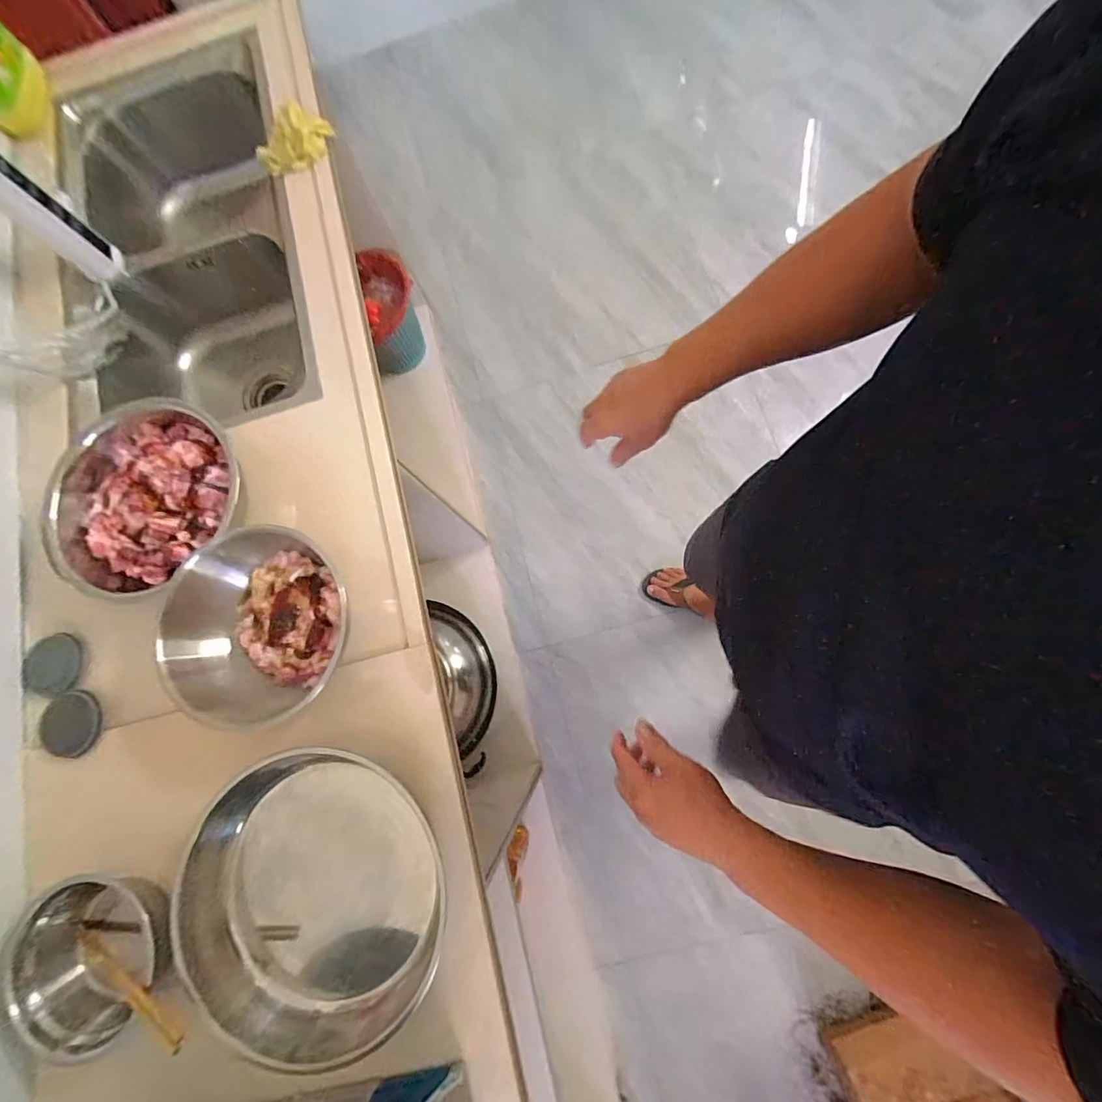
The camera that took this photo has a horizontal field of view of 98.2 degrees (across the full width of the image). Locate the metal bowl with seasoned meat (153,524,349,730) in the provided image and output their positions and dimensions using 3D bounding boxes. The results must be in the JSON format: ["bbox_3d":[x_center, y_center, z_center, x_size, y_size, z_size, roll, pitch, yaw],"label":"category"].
[{"bbox_3d":[-0.333,0.078,0.548,0.189,0.098,0.193,-1,79,7],"label":"metal bowl with seasoned meat"}]

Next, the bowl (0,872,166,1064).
[{"bbox_3d":[-0.497,0.441,0.527,0.147,0.089,0.137,41,82,9],"label":"bowl"}]

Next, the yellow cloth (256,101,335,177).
[{"bbox_3d":[-0.402,-0.633,0.748,0.124,0.065,0.074,-29,78,1],"label":"yellow cloth"}]

